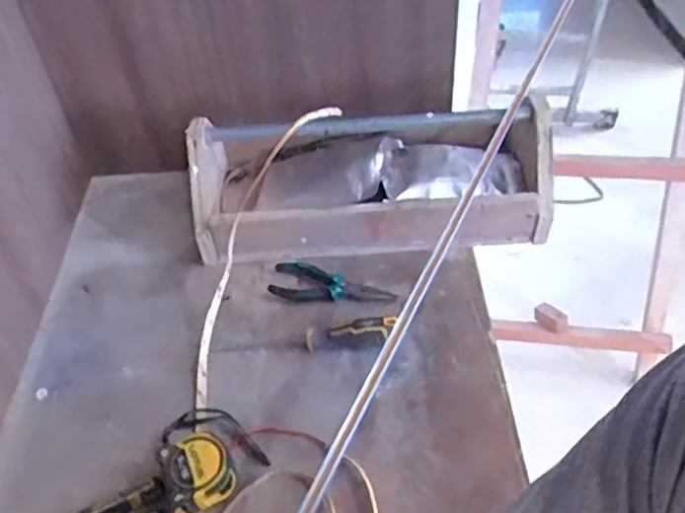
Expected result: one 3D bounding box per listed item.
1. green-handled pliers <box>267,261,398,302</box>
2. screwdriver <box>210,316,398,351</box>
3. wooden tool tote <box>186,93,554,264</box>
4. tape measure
[{"bbox_3d":[-0.017,0.038,0.798,0.149,0.018,0.055,14,47,18],"label":"green-handled pliers"},{"bbox_3d":[-0.039,0.091,0.735,0.196,0.033,0.022,-4,44,1],"label":"screwdriver"},{"bbox_3d":[0.037,-0.107,0.866,0.446,0.144,0.209,-4,44,1],"label":"wooden tool tote"},{"bbox_3d":[-0.139,0.208,0.634,0.058,0.038,0.060,-25,47,-20],"label":"tape measure"}]

